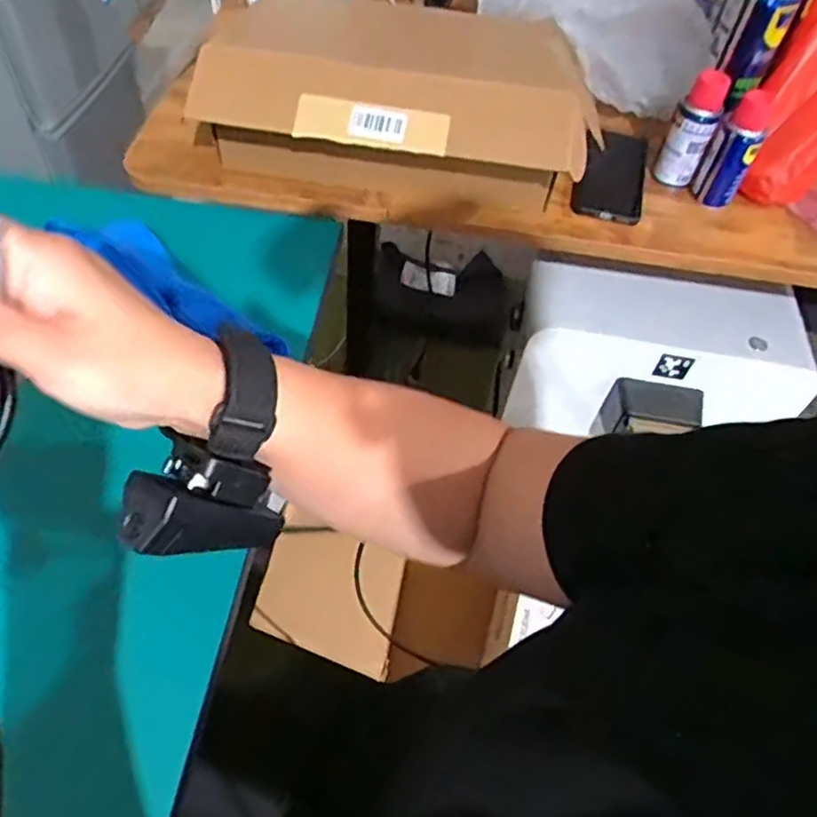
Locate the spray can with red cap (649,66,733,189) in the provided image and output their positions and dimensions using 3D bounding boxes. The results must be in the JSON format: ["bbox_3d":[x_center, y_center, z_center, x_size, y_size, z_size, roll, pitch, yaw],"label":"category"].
[{"bbox_3d":[0.303,-0.297,0.736,0.046,0.115,0.036,25,55,13],"label":"spray can with red cap"}]

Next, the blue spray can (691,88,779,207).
[{"bbox_3d":[0.347,-0.275,0.733,0.046,0.116,0.047,29,56,16],"label":"blue spray can"}]

